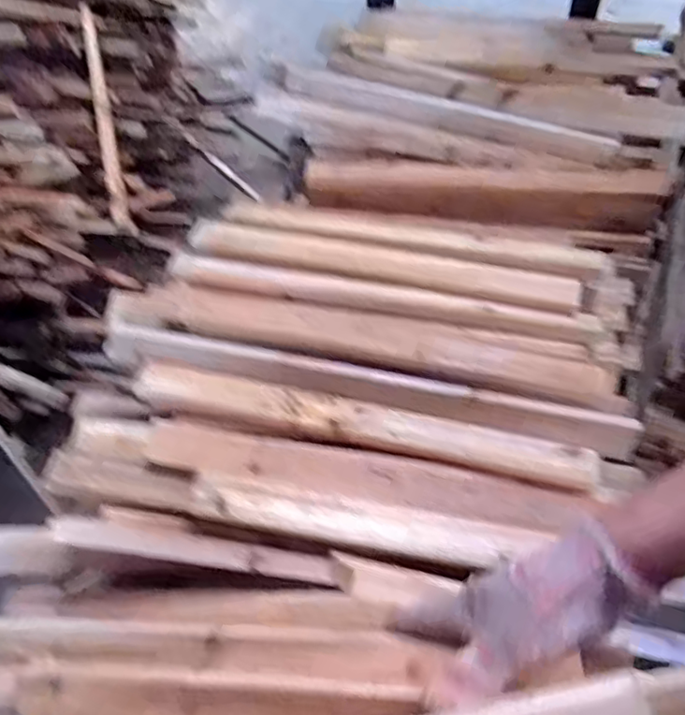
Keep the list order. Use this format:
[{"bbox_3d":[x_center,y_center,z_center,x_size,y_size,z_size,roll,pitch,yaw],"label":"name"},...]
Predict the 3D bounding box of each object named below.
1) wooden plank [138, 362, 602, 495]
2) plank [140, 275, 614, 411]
[{"bbox_3d":[0.020,0.070,0.679,0.504,0.021,0.051,9,56,11],"label":"wooden plank"},{"bbox_3d":[0.030,-0.020,0.711,0.549,0.032,0.073,11,56,11],"label":"plank"}]

